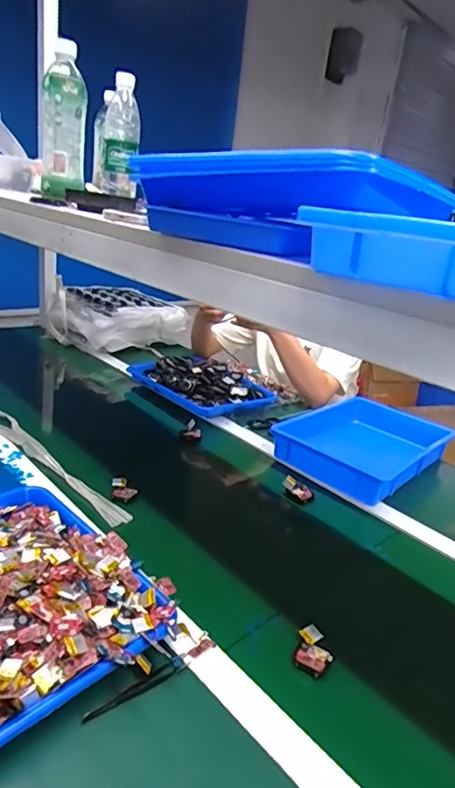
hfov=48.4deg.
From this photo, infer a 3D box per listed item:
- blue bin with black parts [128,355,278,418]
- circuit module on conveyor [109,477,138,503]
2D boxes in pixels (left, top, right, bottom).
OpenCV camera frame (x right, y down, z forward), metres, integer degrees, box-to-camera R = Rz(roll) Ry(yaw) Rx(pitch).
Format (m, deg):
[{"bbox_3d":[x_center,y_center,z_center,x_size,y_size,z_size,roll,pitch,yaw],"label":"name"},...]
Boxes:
[{"bbox_3d":[-0.060,-0.028,1.264,0.246,0.046,0.309,-10,27,-38],"label":"blue bin with black parts"},{"bbox_3d":[-0.166,0.154,0.818,0.040,0.022,0.041,4,22,-8],"label":"circuit module on conveyor"}]

